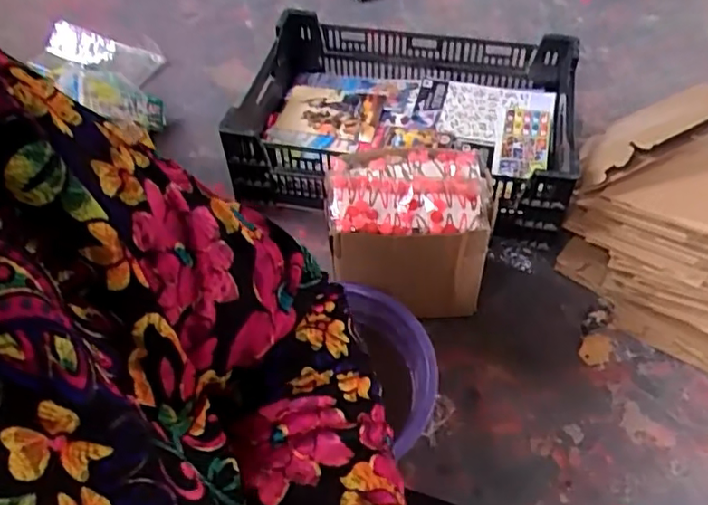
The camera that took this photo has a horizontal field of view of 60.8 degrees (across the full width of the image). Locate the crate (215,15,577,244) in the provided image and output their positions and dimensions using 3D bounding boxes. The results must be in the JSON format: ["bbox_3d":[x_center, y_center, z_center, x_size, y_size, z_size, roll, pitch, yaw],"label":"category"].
[{"bbox_3d":[0.086,-0.281,1.178,0.694,0.161,0.414,17,54,14],"label":"crate"}]

